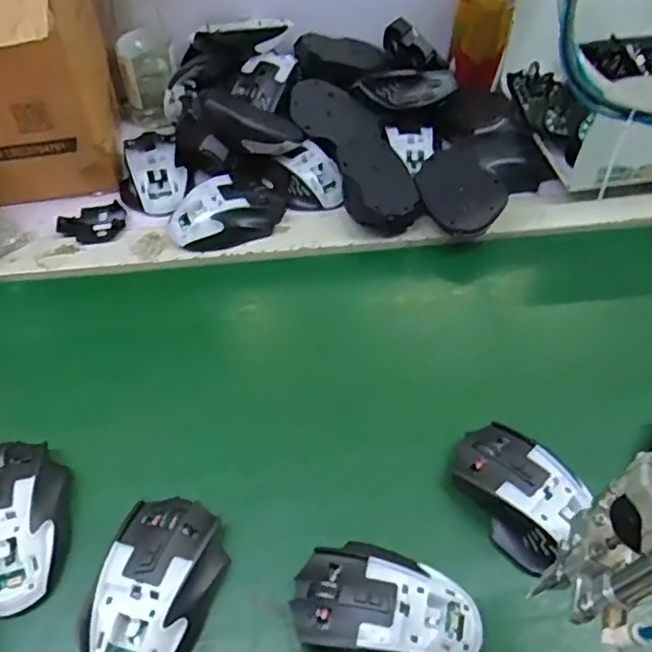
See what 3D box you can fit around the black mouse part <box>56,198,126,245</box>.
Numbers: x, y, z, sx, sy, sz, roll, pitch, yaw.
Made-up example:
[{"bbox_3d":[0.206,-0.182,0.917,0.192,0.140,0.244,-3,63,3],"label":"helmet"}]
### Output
[{"bbox_3d":[-0.234,-0.105,0.609,0.063,0.012,0.049,-13,53,-11],"label":"black mouse part"}]

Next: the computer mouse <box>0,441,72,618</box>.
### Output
[{"bbox_3d":[-0.213,0.130,0.412,0.067,0.032,0.111,-13,53,-11],"label":"computer mouse"}]

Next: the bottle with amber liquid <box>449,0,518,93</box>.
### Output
[{"bbox_3d":[0.178,-0.348,0.686,0.067,0.153,0.051,16,53,10],"label":"bottle with amber liquid"}]

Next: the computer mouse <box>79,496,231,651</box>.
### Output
[{"bbox_3d":[-0.107,0.166,0.385,0.067,0.034,0.115,7,52,4],"label":"computer mouse"}]

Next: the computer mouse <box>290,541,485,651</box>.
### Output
[{"bbox_3d":[0.039,0.181,0.383,0.115,0.040,0.070,17,53,11],"label":"computer mouse"}]

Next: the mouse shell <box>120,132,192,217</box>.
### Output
[{"bbox_3d":[-0.181,-0.160,0.632,0.070,0.035,0.104,-16,54,-14],"label":"mouse shell"}]

